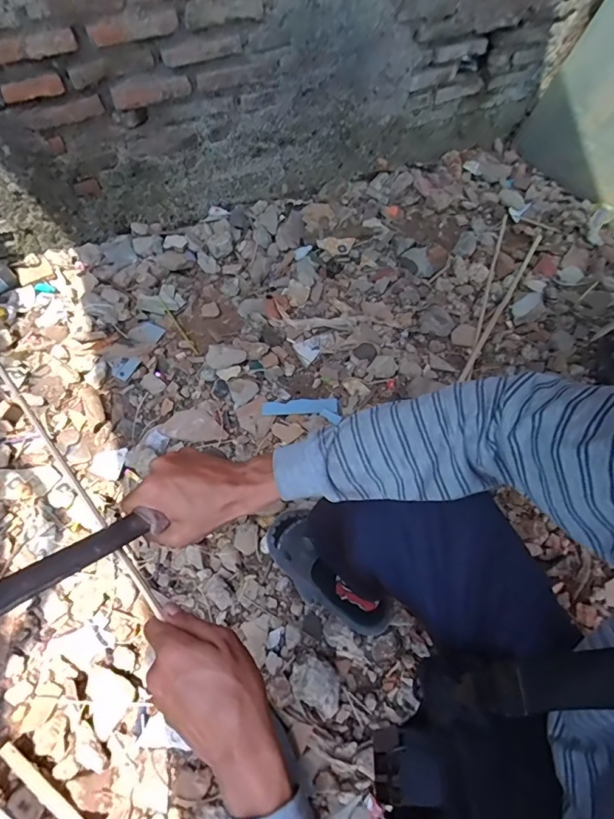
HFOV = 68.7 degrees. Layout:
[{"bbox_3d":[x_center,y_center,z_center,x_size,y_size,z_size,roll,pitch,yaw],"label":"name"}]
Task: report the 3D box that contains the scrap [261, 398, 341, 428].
[{"bbox_3d":[-0.015,0.000,1.171,0.199,0.025,0.061,3,59,-1],"label":"scrap"}]

